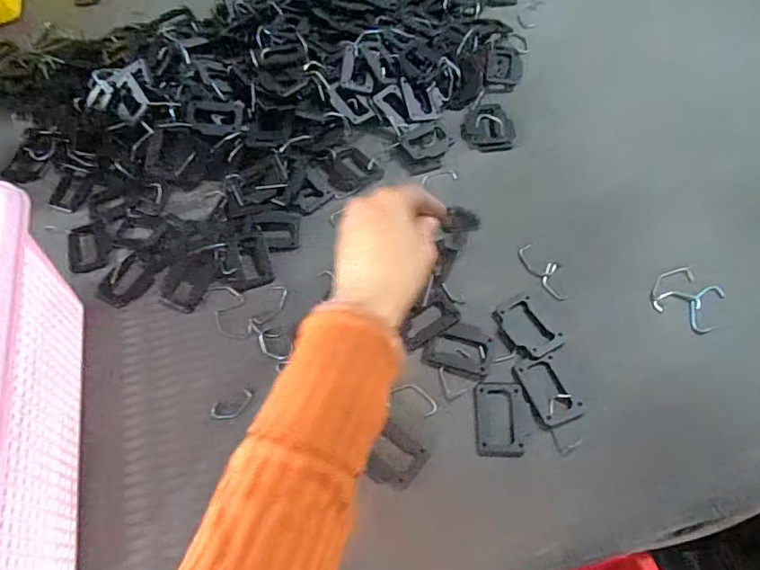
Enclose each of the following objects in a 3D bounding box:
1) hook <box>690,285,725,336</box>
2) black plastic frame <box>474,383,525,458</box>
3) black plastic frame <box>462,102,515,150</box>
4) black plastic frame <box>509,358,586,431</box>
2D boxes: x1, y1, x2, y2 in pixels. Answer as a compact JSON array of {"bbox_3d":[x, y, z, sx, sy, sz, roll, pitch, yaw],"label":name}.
[{"bbox_3d":[0.248,0.018,0.382,0.019,0.006,0.043,28,68,16],"label":"hook"},{"bbox_3d":[0.087,0.096,0.361,0.034,0.004,0.052,0,61,6],"label":"black plastic frame"},{"bbox_3d":[0.104,-0.158,0.482,0.049,0.016,0.055,-6,61,3],"label":"black plastic frame"},{"bbox_3d":[0.123,0.077,0.367,0.035,0.004,0.050,-20,61,-5],"label":"black plastic frame"}]

